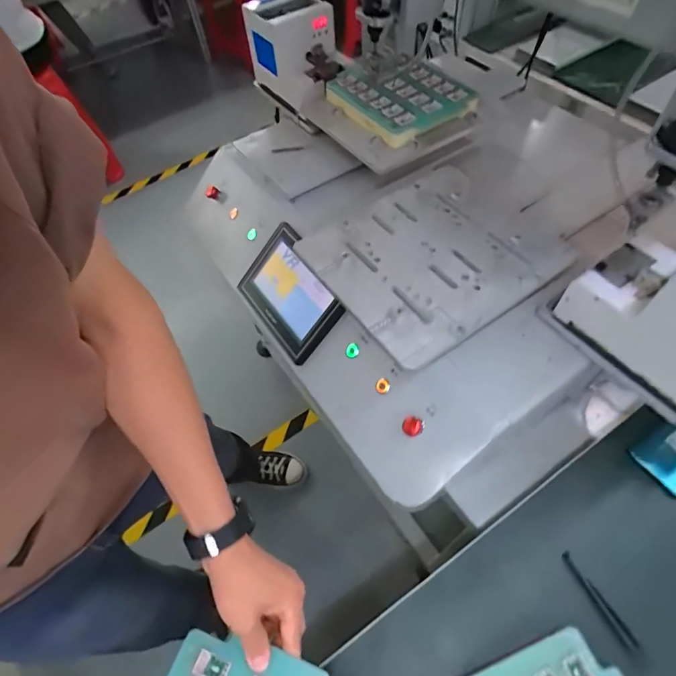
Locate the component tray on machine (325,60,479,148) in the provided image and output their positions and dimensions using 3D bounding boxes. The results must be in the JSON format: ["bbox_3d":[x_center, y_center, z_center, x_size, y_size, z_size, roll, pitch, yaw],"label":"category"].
[{"bbox_3d":[0.101,-0.414,0.727,0.216,0.050,0.168,39,68,23],"label":"component tray on machine"}]

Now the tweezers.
[{"bbox_3d":[0.276,0.277,0.458,0.013,0.017,0.097,-26,61,-13],"label":"tweezers"}]

